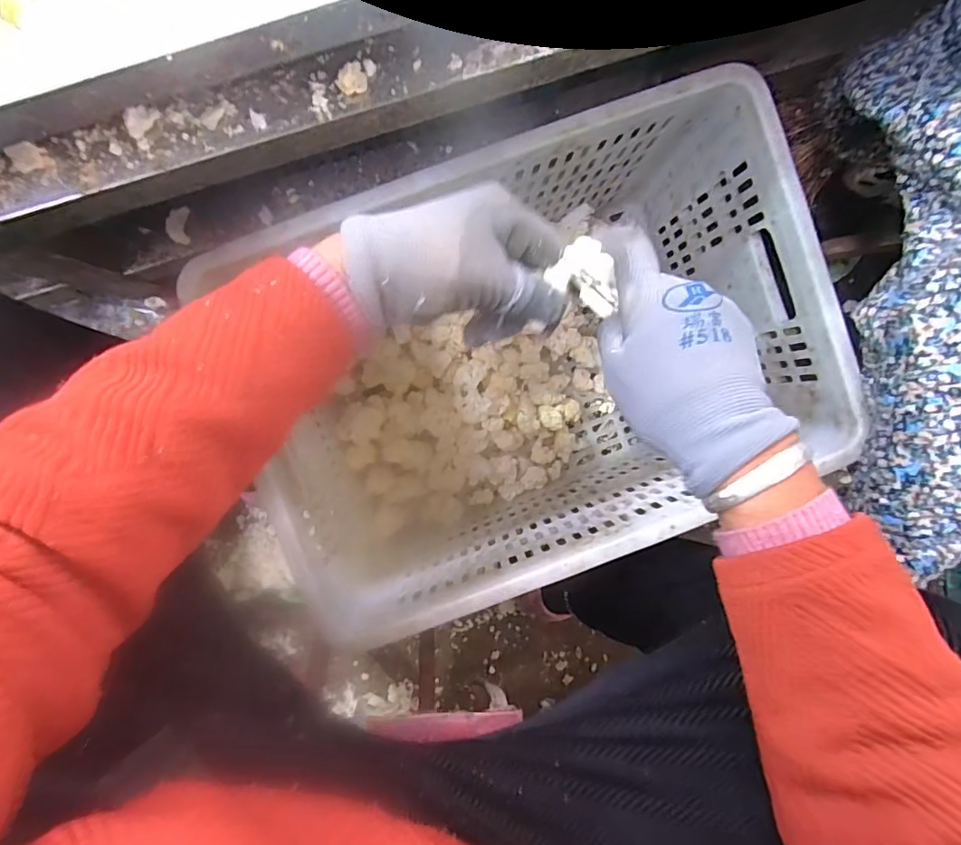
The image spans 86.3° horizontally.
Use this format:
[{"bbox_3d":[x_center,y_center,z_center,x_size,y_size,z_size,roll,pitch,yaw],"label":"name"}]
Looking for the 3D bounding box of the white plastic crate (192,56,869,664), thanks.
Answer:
[{"bbox_3d":[0.047,-0.058,0.552,0.492,0.263,0.353,-20,93,-2],"label":"white plastic crate"}]

